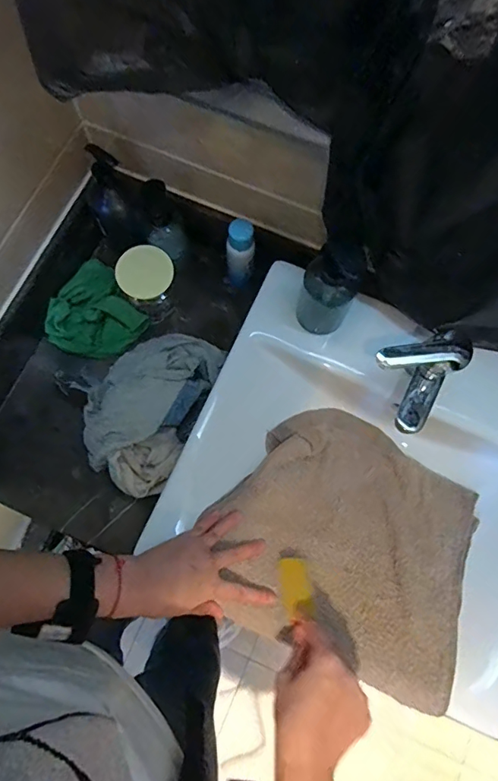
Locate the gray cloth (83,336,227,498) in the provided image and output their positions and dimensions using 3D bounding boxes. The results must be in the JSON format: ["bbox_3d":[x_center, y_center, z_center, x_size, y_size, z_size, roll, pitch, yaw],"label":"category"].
[{"bbox_3d":[-0.151,0.020,0.695,0.154,0.085,0.247,22,77,5],"label":"gray cloth"}]

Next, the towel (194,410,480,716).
[{"bbox_3d":[0.126,0.189,0.607,0.305,0.050,0.305,24,57,6],"label":"towel"}]

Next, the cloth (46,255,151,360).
[{"bbox_3d":[-0.237,-0.119,0.746,0.140,0.035,0.150,30,78,7],"label":"cloth"}]

